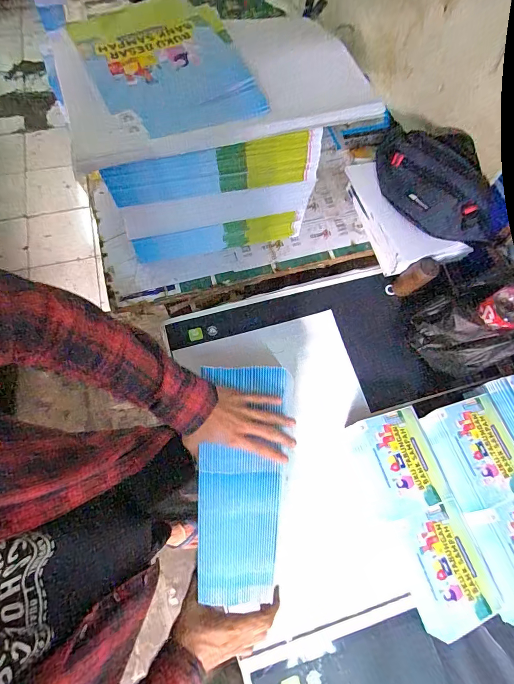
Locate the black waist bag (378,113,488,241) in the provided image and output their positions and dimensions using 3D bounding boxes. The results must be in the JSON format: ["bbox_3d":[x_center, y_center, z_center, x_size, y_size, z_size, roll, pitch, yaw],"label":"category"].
[{"bbox_3d":[0.313,-0.307,0.658,0.131,0.079,0.293,-18,70,-9],"label":"black waist bag"}]

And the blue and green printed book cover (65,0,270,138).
[{"bbox_3d":[-0.142,-0.434,0.555,0.230,0.023,0.328,-19,70,-10],"label":"blue and green printed book cover"}]

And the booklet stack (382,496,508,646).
[{"bbox_3d":[0.270,0.331,0.530,0.117,0.055,0.154,-16,70,-9],"label":"booklet stack"}]

